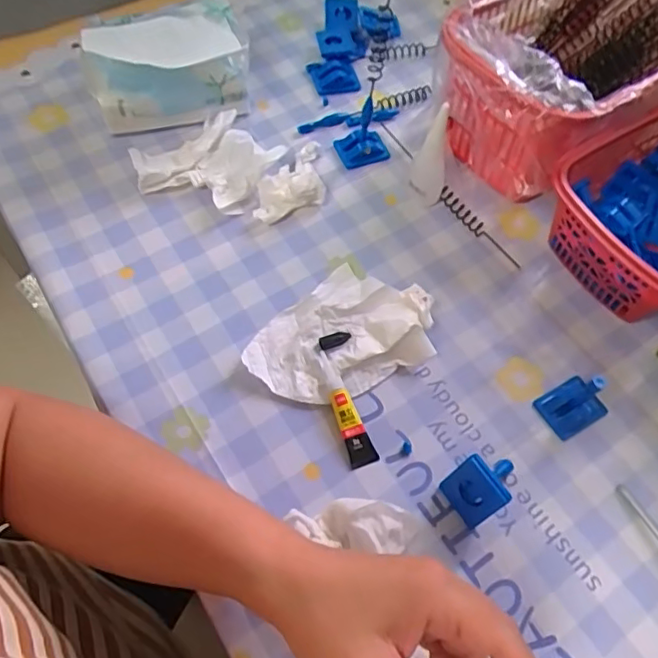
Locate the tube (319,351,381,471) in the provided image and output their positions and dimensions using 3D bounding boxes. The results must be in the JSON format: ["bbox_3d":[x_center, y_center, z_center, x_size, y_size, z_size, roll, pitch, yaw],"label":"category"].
[{"bbox_3d":[0.012,0.054,0.404,0.019,0.012,0.084,-16,63,-12],"label":"tube"}]

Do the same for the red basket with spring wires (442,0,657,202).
[{"bbox_3d":[0.215,-0.221,0.507,0.242,0.126,0.153,-30,67,-18],"label":"red basket with spring wires"}]

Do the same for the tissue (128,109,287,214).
[{"bbox_3d":[-0.106,-0.142,0.493,0.103,0.033,0.095,-37,69,-21],"label":"tissue"}]

